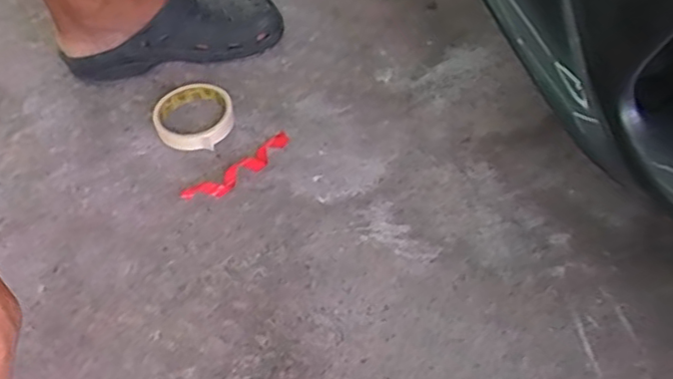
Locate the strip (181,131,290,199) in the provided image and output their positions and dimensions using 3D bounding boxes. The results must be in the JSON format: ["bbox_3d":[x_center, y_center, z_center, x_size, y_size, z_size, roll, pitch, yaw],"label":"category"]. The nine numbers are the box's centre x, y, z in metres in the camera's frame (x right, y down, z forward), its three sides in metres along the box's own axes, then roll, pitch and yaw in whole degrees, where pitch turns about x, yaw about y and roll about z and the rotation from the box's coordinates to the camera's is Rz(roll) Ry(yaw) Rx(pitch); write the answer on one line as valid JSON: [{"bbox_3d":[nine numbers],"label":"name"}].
[{"bbox_3d":[-0.101,-0.023,0.659,0.131,0.013,0.034,-34,55,-22],"label":"strip"}]

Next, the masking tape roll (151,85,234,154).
[{"bbox_3d":[-0.162,-0.082,0.708,0.088,0.022,0.092,-2,49,3],"label":"masking tape roll"}]

